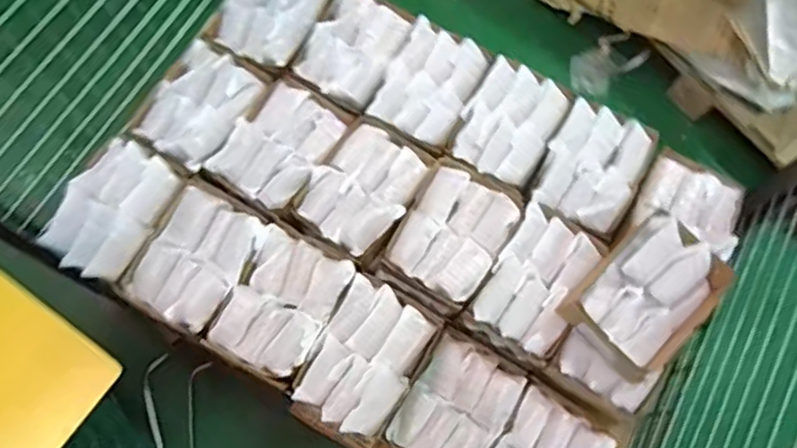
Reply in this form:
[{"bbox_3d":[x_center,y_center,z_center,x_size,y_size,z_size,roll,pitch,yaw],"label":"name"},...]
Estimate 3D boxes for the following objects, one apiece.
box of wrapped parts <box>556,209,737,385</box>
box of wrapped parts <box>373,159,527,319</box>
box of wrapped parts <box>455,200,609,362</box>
[{"bbox_3d":[0.363,0.106,0.976,0.218,0.096,0.158,-42,78,-14],"label":"box of wrapped parts"},{"bbox_3d":[0.084,0.023,1.080,0.163,0.106,0.230,33,74,8],"label":"box of wrapped parts"},{"bbox_3d":[0.212,0.095,1.054,0.143,0.078,0.217,31,73,8],"label":"box of wrapped parts"}]

